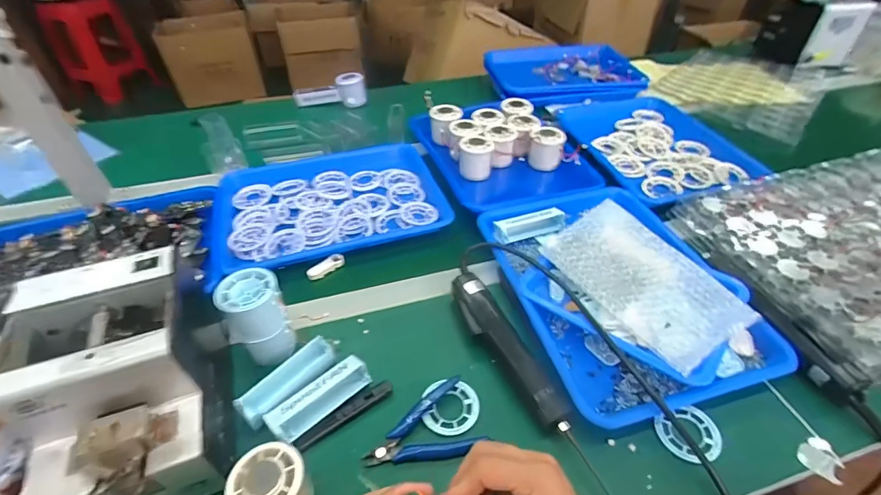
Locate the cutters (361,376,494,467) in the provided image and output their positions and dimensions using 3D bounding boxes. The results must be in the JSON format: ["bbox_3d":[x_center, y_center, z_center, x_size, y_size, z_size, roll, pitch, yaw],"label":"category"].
[{"bbox_3d":[-0.018,0.178,0.407,0.111,0.014,0.065,-20,47,-19],"label":"cutters"}]

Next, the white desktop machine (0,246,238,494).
[{"bbox_3d":[-0.274,0.122,0.369,0.130,0.147,0.171,-15,45,-15],"label":"white desktop machine"}]

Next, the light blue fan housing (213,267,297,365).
[{"bbox_3d":[-0.193,0.076,0.452,0.056,0.097,0.054,-21,47,-20],"label":"light blue fan housing"}]

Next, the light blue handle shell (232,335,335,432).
[{"bbox_3d":[-0.157,0.139,0.440,0.027,0.032,0.104,26,50,26],"label":"light blue handle shell"}]

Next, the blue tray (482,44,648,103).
[{"bbox_3d":[0.288,-0.434,1.025,0.330,0.043,0.283,-4,43,-4],"label":"blue tray"}]

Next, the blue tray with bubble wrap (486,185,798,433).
[{"bbox_3d":[0.217,0.026,0.530,0.256,0.061,0.346,-11,44,-11],"label":"blue tray with bubble wrap"}]

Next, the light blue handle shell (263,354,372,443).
[{"bbox_3d":[-0.119,0.151,0.426,0.103,0.025,0.034,-33,52,-29],"label":"light blue handle shell"}]

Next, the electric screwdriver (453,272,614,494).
[{"bbox_3d":[0.095,0.139,0.435,0.048,0.030,0.319,-18,46,-18],"label":"electric screwdriver"}]

